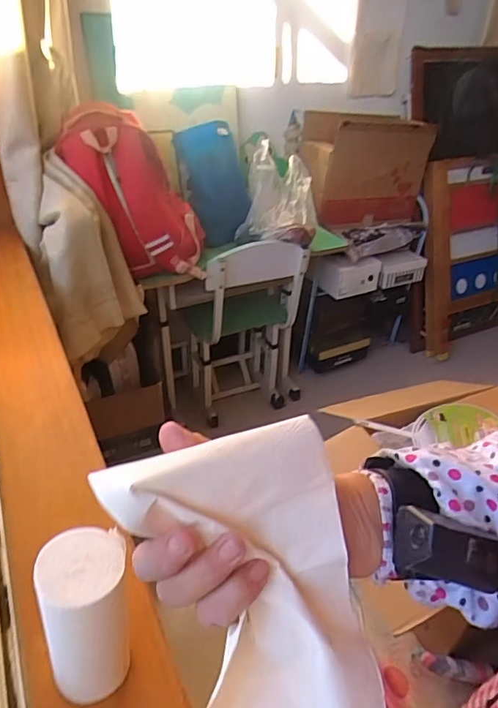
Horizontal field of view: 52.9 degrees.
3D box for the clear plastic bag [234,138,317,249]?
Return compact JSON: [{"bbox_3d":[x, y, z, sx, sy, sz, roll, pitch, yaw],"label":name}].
[{"bbox_3d":[0.093,-0.502,1.582,0.244,0.223,0.277,4,34,5],"label":"clear plastic bag"}]

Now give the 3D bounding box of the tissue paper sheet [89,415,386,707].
[{"bbox_3d":[0.002,0.181,0.262,0.135,0.276,0.032,-3,-4,-6],"label":"tissue paper sheet"}]

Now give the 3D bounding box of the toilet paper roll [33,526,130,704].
[{"bbox_3d":[-0.117,0.202,0.378,0.060,0.144,0.060,-6,34,-10],"label":"toilet paper roll"}]

